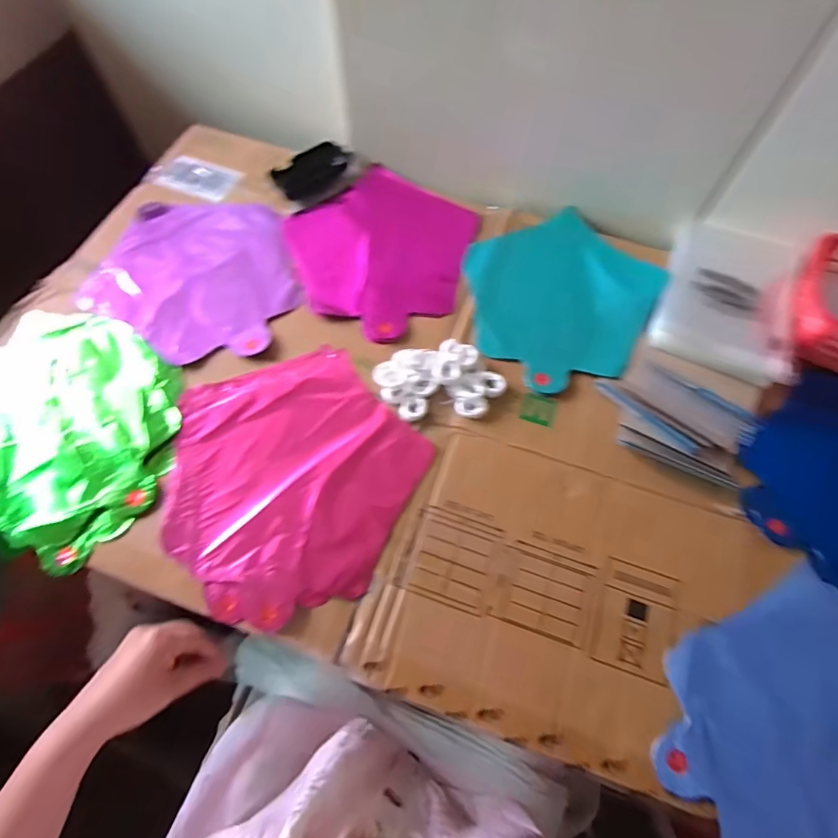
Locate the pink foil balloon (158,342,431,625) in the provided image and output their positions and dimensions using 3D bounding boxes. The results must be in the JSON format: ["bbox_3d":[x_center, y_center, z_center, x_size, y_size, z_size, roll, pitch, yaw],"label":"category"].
[{"bbox_3d":[-0.126,0.051,0.473,0.235,0.006,0.245,-40,73,-18],"label":"pink foil balloon"}]

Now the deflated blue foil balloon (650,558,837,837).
[{"bbox_3d":[0.332,0.262,0.395,0.243,0.020,0.232,-35,72,-16],"label":"deflated blue foil balloon"}]

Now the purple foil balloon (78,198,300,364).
[{"bbox_3d":[-0.248,-0.172,0.571,0.228,0.018,0.223,1,66,-2],"label":"purple foil balloon"}]

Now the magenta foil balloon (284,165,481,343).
[{"bbox_3d":[-0.048,-0.211,0.600,0.223,0.009,0.228,1,66,-2],"label":"magenta foil balloon"}]

